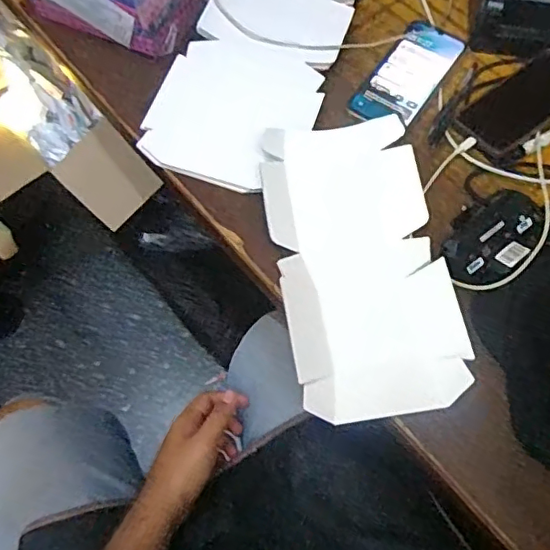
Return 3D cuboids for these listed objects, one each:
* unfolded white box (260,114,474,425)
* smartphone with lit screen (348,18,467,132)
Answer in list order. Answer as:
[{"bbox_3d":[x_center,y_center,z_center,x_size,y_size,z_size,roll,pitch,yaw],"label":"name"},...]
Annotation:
[{"bbox_3d":[0.086,-0.016,0.585,0.165,0.034,0.316,-7,67,-3],"label":"unfolded white box"},{"bbox_3d":[0.164,-0.244,0.687,0.078,0.014,0.173,30,70,12],"label":"smartphone with lit screen"}]

